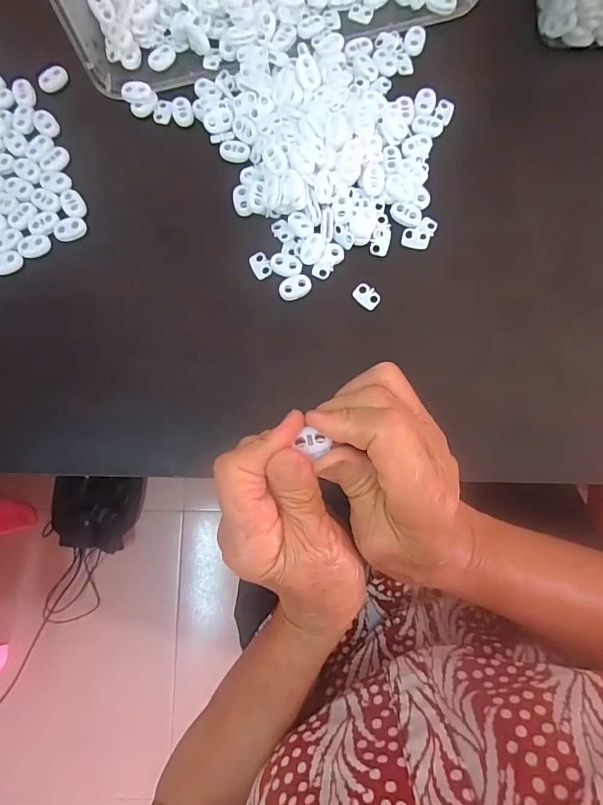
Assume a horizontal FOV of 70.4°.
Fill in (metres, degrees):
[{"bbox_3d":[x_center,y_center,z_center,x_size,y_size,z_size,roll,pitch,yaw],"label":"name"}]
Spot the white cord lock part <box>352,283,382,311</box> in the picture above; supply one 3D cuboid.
[{"bbox_3d":[0.045,-0.074,0.295,0.019,0.004,0.014,37,83,6],"label":"white cord lock part"}]

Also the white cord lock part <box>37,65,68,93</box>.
[{"bbox_3d":[-0.190,-0.247,0.327,0.023,0.008,0.012,-43,83,-6],"label":"white cord lock part"}]

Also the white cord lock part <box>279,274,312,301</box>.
[{"bbox_3d":[-0.004,-0.080,0.297,0.023,0.004,0.015,-24,81,-3],"label":"white cord lock part"}]

